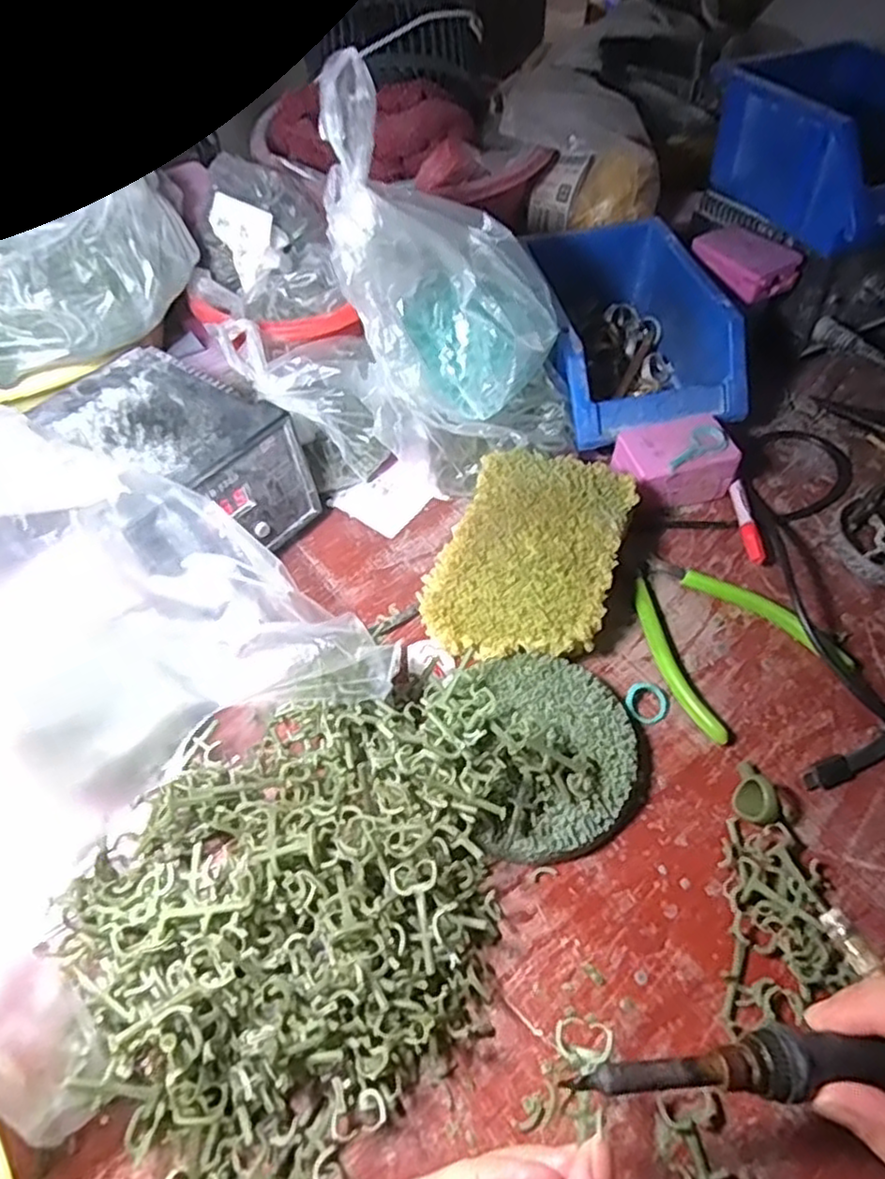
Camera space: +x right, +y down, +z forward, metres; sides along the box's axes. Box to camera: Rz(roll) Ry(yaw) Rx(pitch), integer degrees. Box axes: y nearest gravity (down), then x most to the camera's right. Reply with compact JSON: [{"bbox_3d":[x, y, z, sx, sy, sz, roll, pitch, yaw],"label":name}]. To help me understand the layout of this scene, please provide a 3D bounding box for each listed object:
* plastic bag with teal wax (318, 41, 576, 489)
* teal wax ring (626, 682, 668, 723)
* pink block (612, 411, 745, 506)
[{"bbox_3d":[0.011,-0.159,0.395,0.131,0.187,0.090,-14,56,-9],"label":"plastic bag with teal wax"},{"bbox_3d":[0.112,0.060,0.376,0.023,0.006,0.023,-1,54,1],"label":"teal wax ring"},{"bbox_3d":[0.152,-0.083,0.458,0.069,0.040,0.048,-13,55,-8],"label":"pink block"}]

